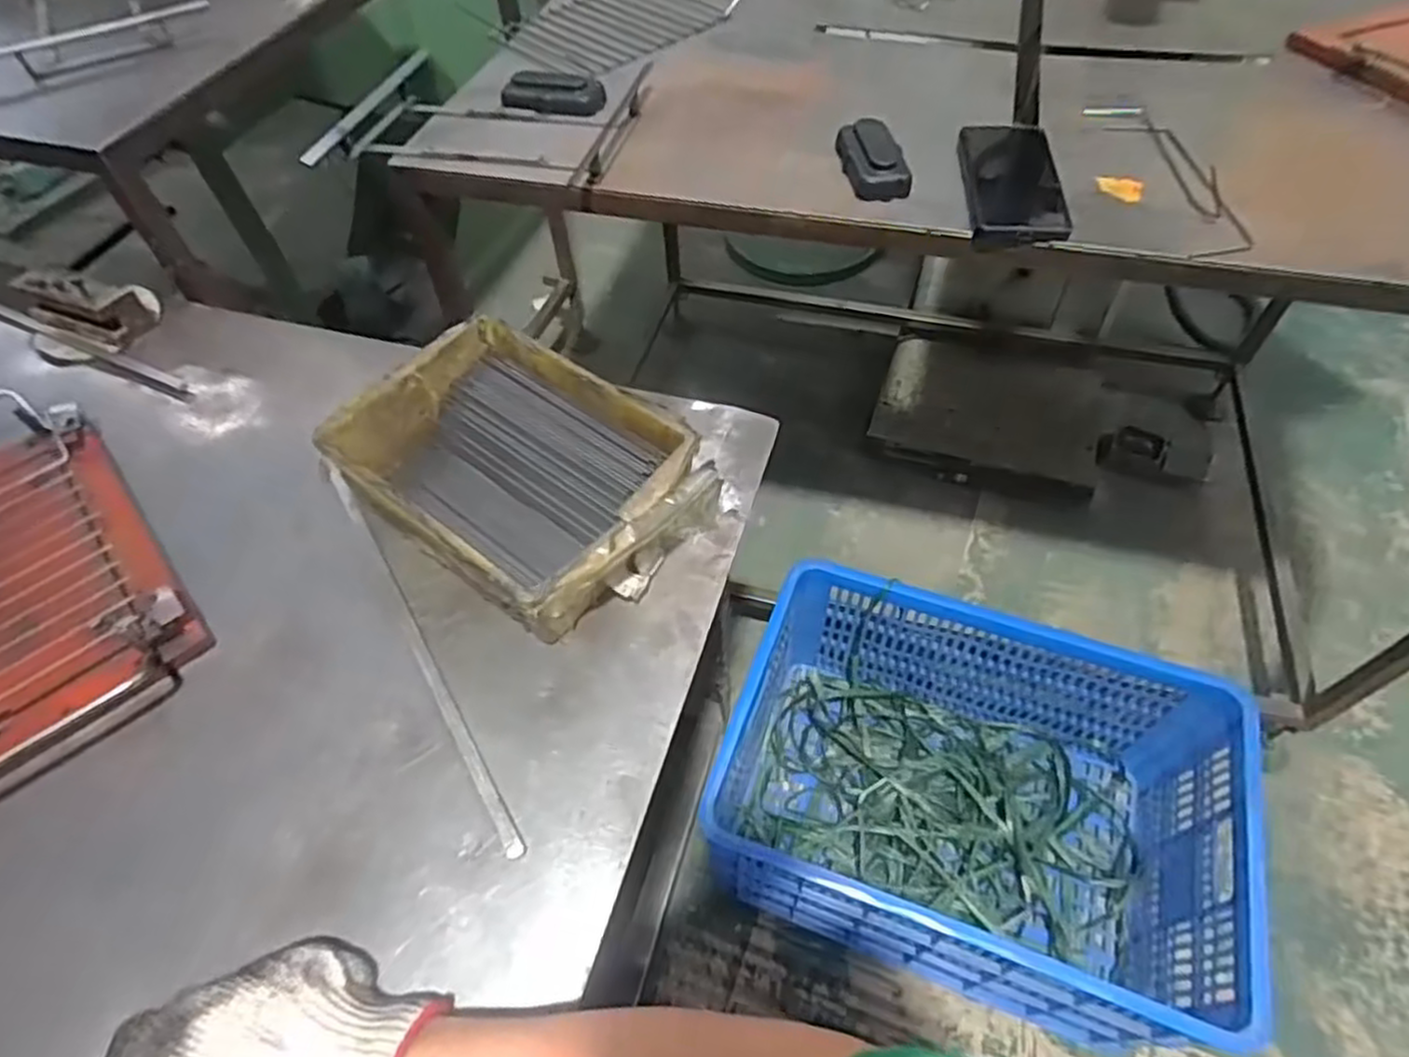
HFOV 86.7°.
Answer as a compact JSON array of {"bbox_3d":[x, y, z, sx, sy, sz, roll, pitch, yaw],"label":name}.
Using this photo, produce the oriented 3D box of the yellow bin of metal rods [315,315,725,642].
[{"bbox_3d":[-0.138,-0.048,0.560,0.258,0.067,0.178,35,66,18],"label":"yellow bin of metal rods"}]

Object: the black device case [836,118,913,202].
[{"bbox_3d":[0.153,-0.338,0.685,0.051,0.025,0.094,-8,54,-3],"label":"black device case"}]

